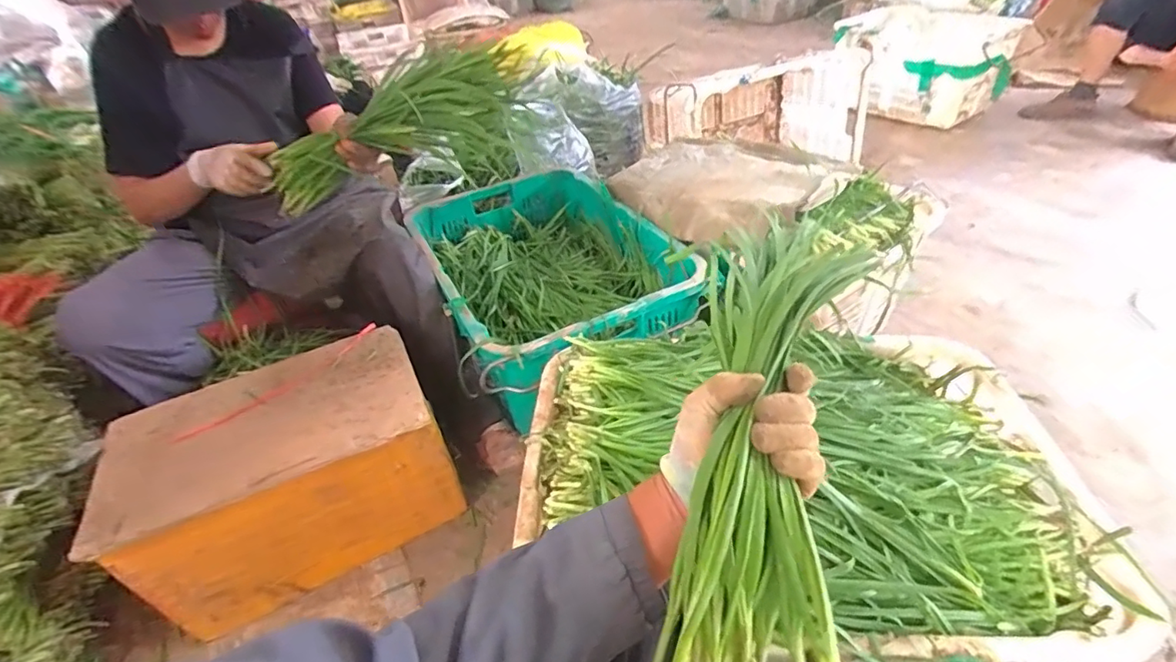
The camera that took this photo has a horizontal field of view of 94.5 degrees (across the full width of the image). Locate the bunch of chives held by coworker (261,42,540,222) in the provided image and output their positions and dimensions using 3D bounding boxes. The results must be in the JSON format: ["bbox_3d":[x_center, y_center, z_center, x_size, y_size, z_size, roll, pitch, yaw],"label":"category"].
[{"bbox_3d":[-0.307,-0.309,0.871,0.455,0.188,0.123,-20,38,11],"label":"bunch of chives held by coworker"}]

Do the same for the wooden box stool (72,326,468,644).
[{"bbox_3d":[-0.509,0.261,0.971,0.472,0.327,0.276,-22,41,-18],"label":"wooden box stool"}]

